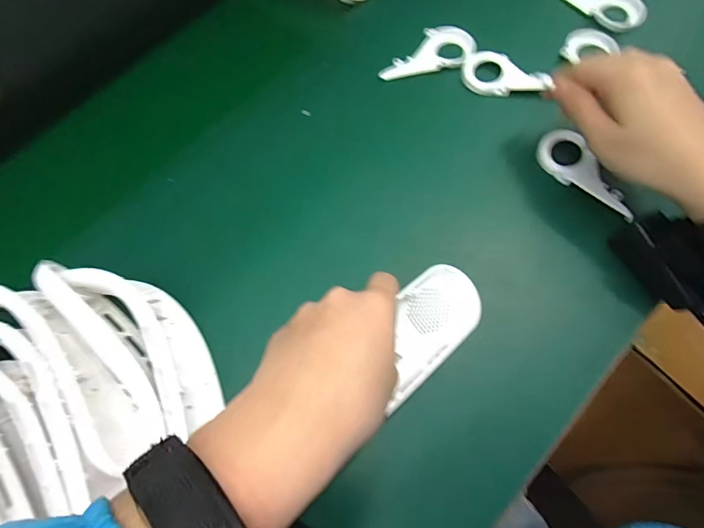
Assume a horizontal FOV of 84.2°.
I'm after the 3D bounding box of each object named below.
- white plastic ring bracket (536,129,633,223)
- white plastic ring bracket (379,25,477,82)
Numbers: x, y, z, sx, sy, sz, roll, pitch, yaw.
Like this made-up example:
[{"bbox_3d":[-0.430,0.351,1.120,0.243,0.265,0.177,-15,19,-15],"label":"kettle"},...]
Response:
[{"bbox_3d":[0.196,-0.074,0.327,0.032,0.017,0.096,-34,73,-9],"label":"white plastic ring bracket"},{"bbox_3d":[0.072,-0.208,0.380,0.092,0.007,0.050,-8,71,0],"label":"white plastic ring bracket"}]

